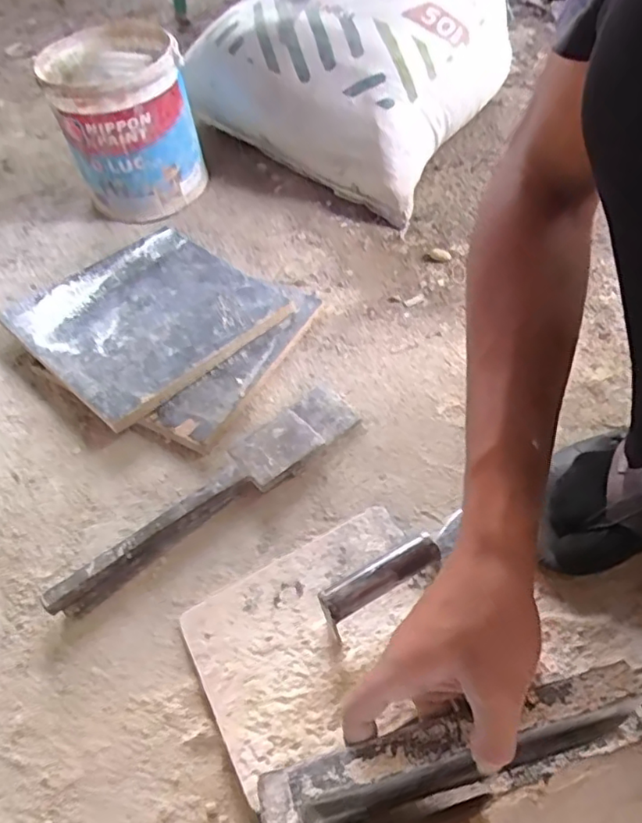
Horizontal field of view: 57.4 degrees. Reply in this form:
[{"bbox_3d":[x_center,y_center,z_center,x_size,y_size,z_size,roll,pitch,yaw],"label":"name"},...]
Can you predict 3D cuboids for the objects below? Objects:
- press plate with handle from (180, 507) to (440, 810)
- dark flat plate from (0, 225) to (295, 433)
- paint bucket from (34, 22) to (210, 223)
[{"bbox_3d":[0.000,0.162,0.460,0.201,0.071,0.148,-25,57,-17],"label":"press plate with handle"},{"bbox_3d":[-0.205,-0.119,0.693,0.239,0.016,0.250,37,60,25],"label":"dark flat plate"},{"bbox_3d":[-0.265,-0.399,0.814,0.178,0.186,0.186,-15,55,-10],"label":"paint bucket"}]

